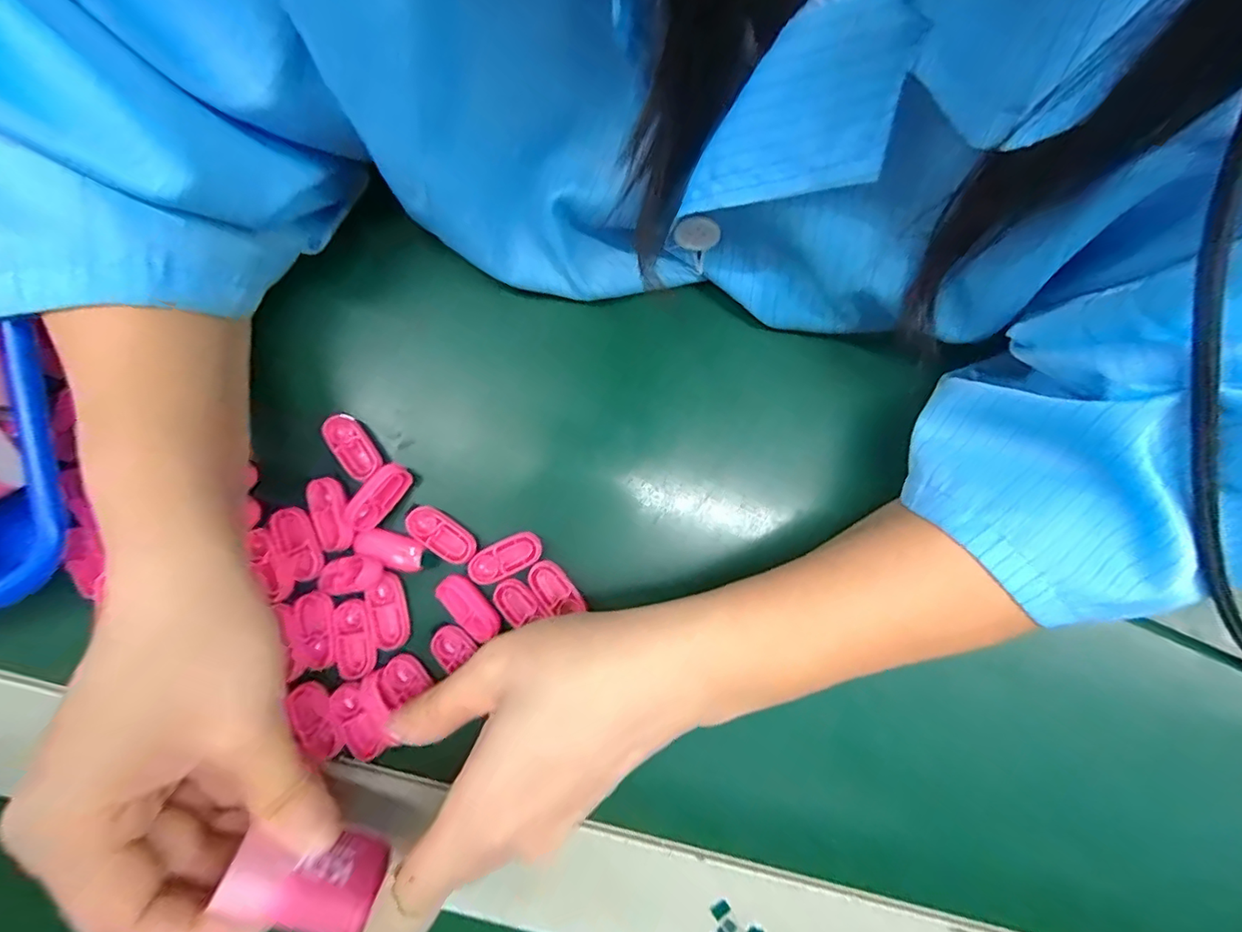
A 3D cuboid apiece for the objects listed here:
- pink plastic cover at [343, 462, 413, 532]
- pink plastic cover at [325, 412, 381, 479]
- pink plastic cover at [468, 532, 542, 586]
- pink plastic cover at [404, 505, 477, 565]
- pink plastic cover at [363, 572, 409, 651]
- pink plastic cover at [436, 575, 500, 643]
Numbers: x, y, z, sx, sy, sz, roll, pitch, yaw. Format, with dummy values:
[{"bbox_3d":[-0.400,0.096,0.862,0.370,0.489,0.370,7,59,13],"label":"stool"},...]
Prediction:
[{"bbox_3d":[-0.111,0.014,0.239,0.012,0.009,0.033,35,79,7],"label":"pink plastic cover"},{"bbox_3d":[-0.124,-0.010,0.243,0.017,0.005,0.033,-35,79,-8],"label":"pink plastic cover"},{"bbox_3d":[-0.053,0.042,0.241,0.034,0.004,0.015,-27,78,-7],"label":"pink plastic cover"},{"bbox_3d":[-0.083,0.031,0.241,0.033,0.004,0.016,33,78,7],"label":"pink plastic cover"},{"bbox_3d":[-0.106,0.066,0.237,0.017,0.009,0.032,-16,77,-4],"label":"pink plastic cover"},{"bbox_3d":[-0.069,0.063,0.236,0.016,0.004,0.033,-42,80,-10],"label":"pink plastic cover"}]

